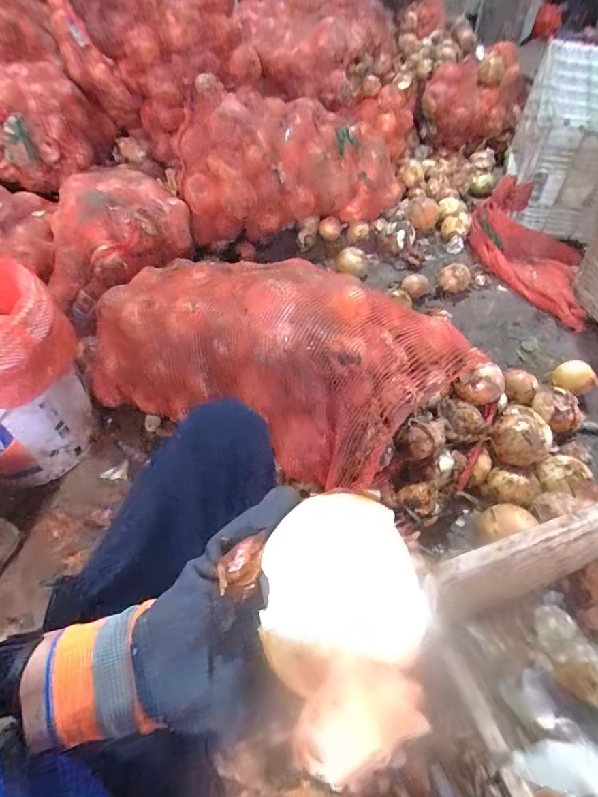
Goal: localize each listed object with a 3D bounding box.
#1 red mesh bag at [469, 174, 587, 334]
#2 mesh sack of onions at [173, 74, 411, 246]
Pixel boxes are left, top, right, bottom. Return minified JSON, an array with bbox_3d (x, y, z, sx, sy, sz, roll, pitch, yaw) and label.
[{"bbox_3d":[0.647,-0.399,1.168,0.195,0.143,0.508,-15,51,-12],"label":"red mesh bag"},{"bbox_3d":[-0.012,-0.683,1.241,0.658,0.308,0.260,-16,51,-12],"label":"mesh sack of onions"}]

